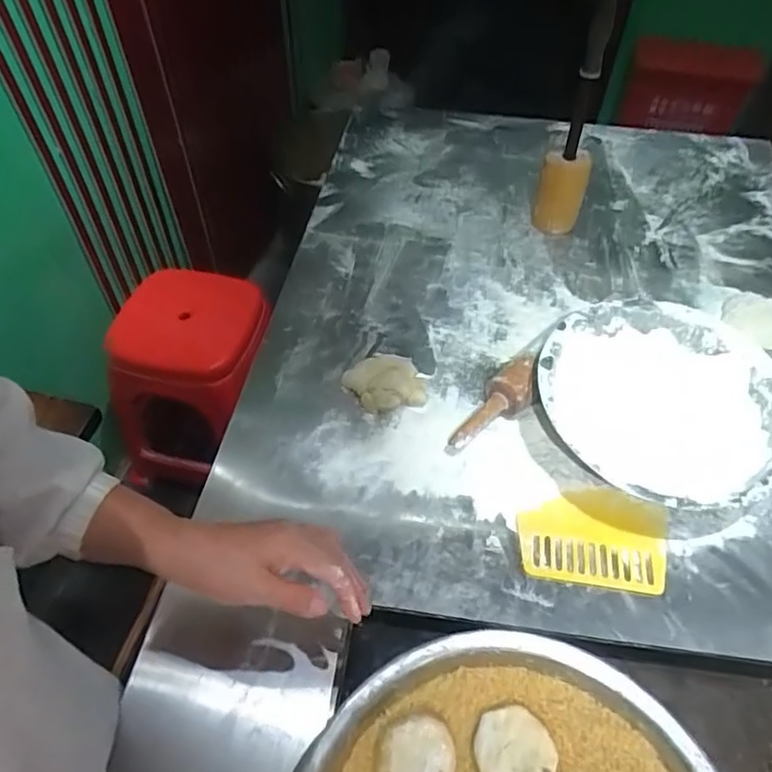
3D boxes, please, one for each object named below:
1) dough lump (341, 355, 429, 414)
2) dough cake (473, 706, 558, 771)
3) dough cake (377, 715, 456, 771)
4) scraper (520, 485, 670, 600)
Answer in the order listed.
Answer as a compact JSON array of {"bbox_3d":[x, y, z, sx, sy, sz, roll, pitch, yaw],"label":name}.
[{"bbox_3d":[-0.001,-0.004,0.771,0.100,0.033,0.073,-8,53,-6],"label":"dough lump"},{"bbox_3d":[0.099,0.284,0.465,0.058,0.014,0.061,0,52,0],"label":"dough cake"},{"bbox_3d":[0.023,0.284,0.460,0.057,0.009,0.056,7,71,15],"label":"dough cake"},{"bbox_3d":[0.226,0.164,0.658,0.156,0.009,0.109,8,54,6],"label":"scraper"}]

